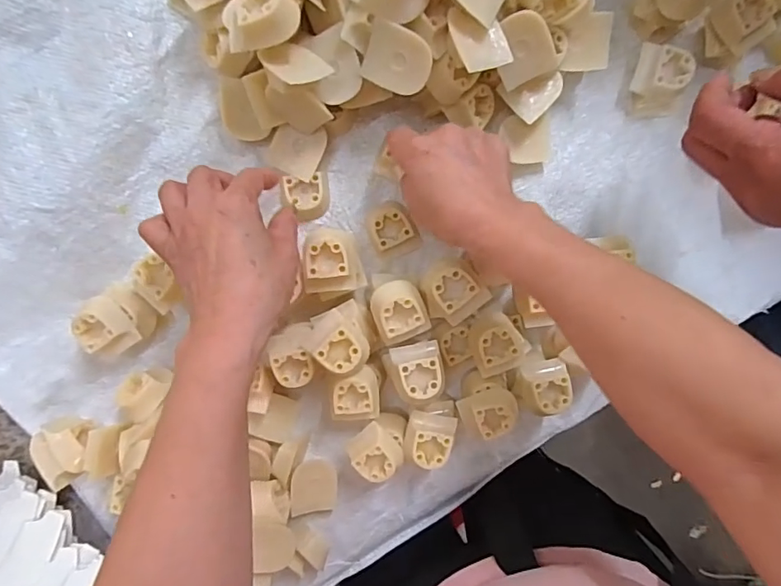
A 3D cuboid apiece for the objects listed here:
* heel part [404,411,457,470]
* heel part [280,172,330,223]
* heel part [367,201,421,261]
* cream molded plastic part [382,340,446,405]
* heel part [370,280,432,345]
[{"bbox_3d":[0.031,0.118,0.413,0.037,0.047,0.039,11,96,-6],"label":"heel part"},{"bbox_3d":[-0.068,-0.078,0.403,0.036,0.019,0.037,-9,99,-3],"label":"heel part"},{"bbox_3d":[0.002,-0.053,0.410,0.037,0.017,0.045,-20,98,-2],"label":"heel part"},{"bbox_3d":[0.019,0.061,0.379,0.042,0.026,0.039,-11,98,-4],"label":"cream molded plastic part"},{"bbox_3d":[0.008,0.014,0.370,0.037,0.020,0.047,-24,98,-2],"label":"heel part"}]

